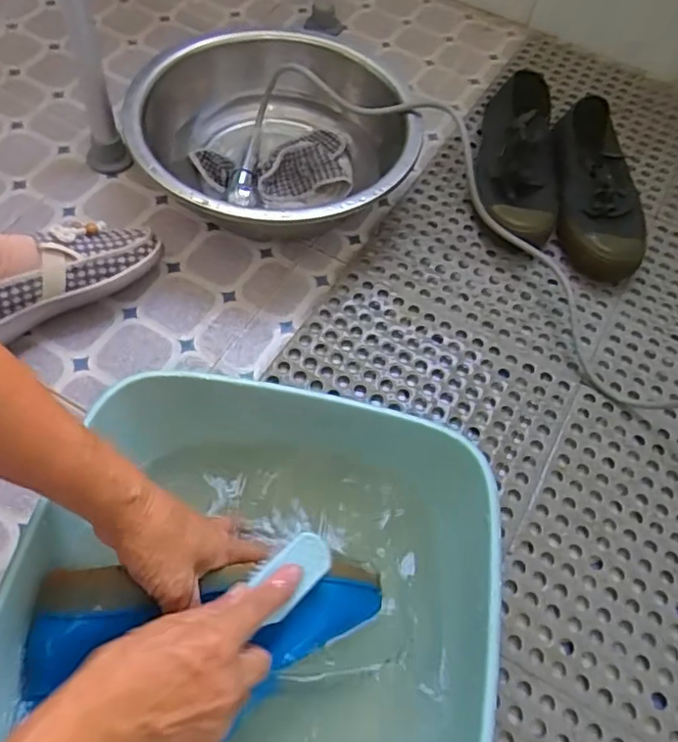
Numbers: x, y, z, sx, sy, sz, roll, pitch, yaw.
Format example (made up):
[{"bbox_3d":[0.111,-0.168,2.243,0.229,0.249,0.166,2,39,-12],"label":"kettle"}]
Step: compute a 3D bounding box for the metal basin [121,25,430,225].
[{"bbox_3d":[-0.074,-0.265,0.708,0.305,0.107,0.310,2,59,-3],"label":"metal basin"}]

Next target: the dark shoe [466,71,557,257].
[{"bbox_3d":[0.221,-0.264,0.741,0.100,0.086,0.254,14,59,4],"label":"dark shoe"}]

